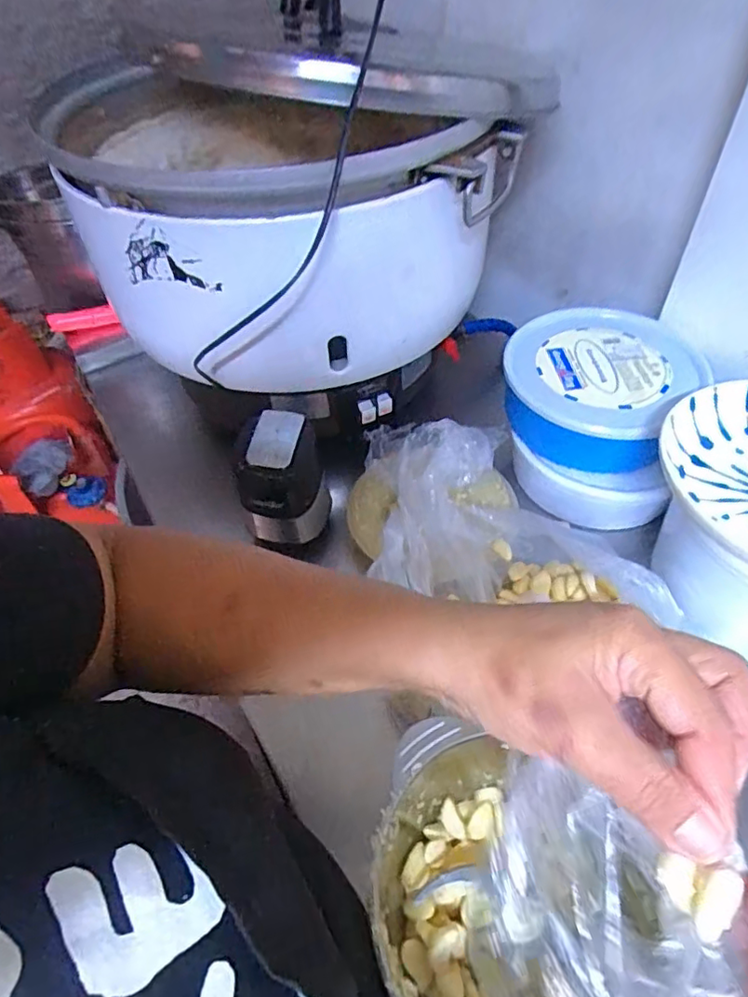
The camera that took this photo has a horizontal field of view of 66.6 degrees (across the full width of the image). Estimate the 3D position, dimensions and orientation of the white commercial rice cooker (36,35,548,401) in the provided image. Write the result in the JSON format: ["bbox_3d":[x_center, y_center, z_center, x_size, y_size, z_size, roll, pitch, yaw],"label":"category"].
[{"bbox_3d":[-0.128,-0.333,0.638,0.370,0.256,0.455,-29,53,-21],"label":"white commercial rice cooker"}]

